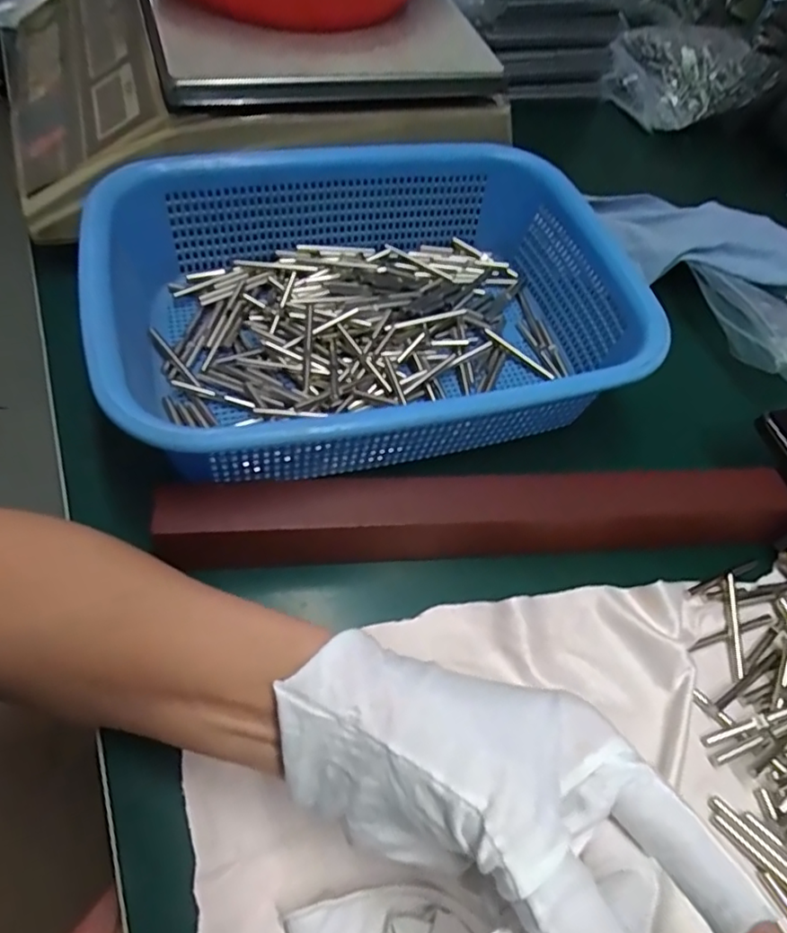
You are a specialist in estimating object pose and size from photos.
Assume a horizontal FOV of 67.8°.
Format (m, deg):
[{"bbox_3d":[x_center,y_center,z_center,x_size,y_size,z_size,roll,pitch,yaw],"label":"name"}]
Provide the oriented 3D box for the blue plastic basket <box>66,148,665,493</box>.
[{"bbox_3d":[-0.010,-0.090,0.334,0.280,0.082,0.204,-12,61,-14],"label":"blue plastic basket"}]

